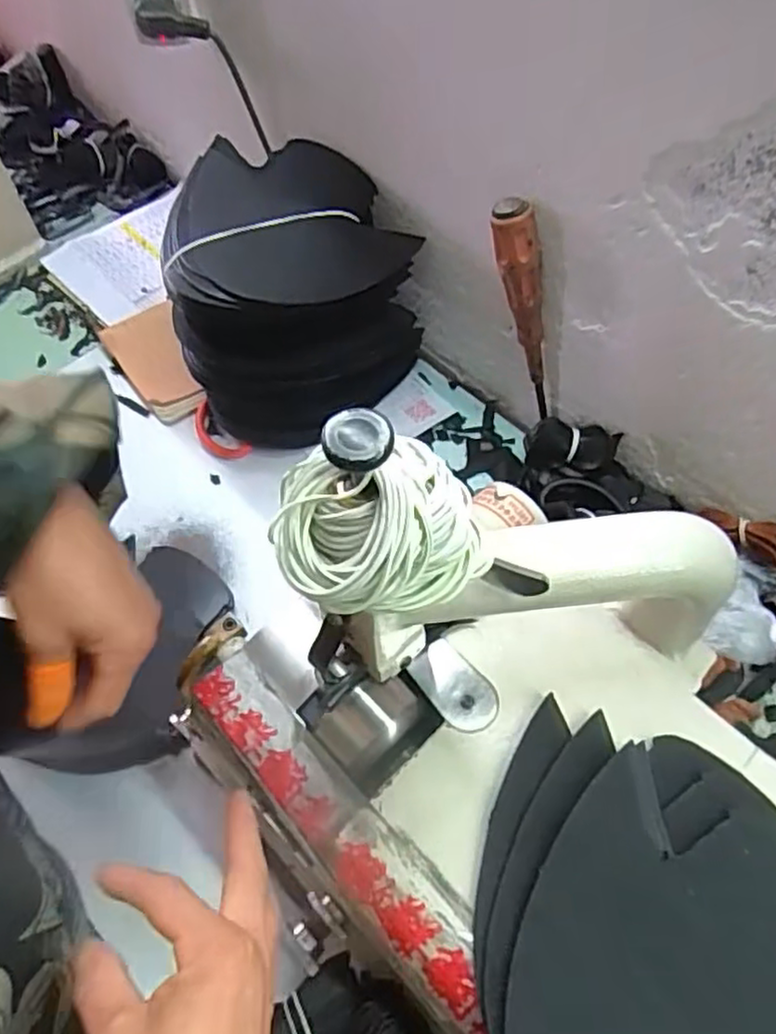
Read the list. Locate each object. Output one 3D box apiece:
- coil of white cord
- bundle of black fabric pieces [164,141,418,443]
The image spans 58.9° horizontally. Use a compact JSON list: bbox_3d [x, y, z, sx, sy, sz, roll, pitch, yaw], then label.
[{"bbox_3d":[-0.003,0.002,0.248,0.079,0.049,0.057,-20,63,-8],"label":"coil of white cord"},{"bbox_3d":[-0.092,-0.201,0.630,0.197,0.186,0.191,-16,63,-6],"label":"bundle of black fabric pieces"}]

